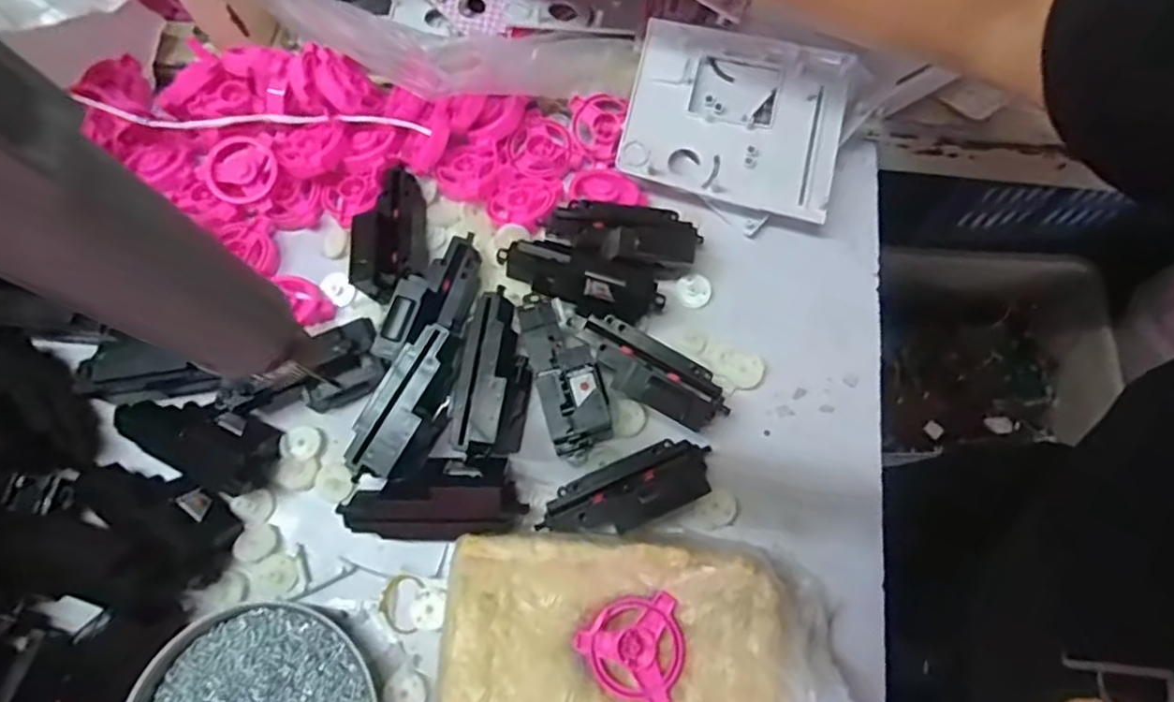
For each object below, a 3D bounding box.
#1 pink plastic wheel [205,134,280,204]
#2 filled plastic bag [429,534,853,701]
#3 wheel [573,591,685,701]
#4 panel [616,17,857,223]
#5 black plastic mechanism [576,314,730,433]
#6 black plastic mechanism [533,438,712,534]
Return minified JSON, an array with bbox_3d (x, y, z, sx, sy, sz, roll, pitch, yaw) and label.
[{"bbox_3d":[-0.241,-0.125,0.444,0.047,0.012,0.047,1,80,-6],"label":"pink plastic wheel"},{"bbox_3d":[0.021,0.178,0.329,0.208,0.039,0.152,2,72,0],"label":"filled plastic bag"},{"bbox_3d":[0.024,0.153,0.338,0.055,0.005,0.054,20,73,6],"label":"wheel"},{"bbox_3d":[0.100,-0.158,0.434,0.143,0.018,0.116,18,82,8],"label":"panel"},{"bbox_3d":[0.036,0.016,0.387,0.100,0.036,0.040,27,73,9],"label":"black plastic mechanism"},{"bbox_3d":[0.025,0.082,0.364,0.098,0.034,0.038,-23,74,-8],"label":"black plastic mechanism"}]

